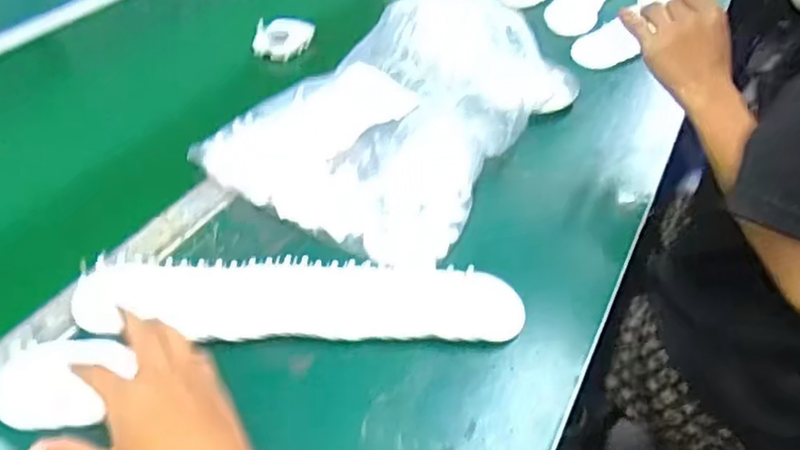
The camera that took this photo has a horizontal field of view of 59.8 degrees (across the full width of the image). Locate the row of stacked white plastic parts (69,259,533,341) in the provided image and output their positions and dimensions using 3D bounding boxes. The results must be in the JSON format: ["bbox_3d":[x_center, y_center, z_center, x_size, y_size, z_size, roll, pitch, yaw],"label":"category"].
[{"bbox_3d":[-0.072,0.058,0.531,0.329,0.025,0.064,2,41,-6],"label":"row of stacked white plastic parts"}]

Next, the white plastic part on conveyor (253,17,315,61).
[{"bbox_3d":[-0.147,-0.236,0.879,0.067,0.022,0.075,6,41,4],"label":"white plastic part on conveyor"}]

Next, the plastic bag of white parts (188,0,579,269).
[{"bbox_3d":[-0.009,-0.125,0.682,0.270,0.116,0.303,23,45,22],"label":"plastic bag of white parts"}]

